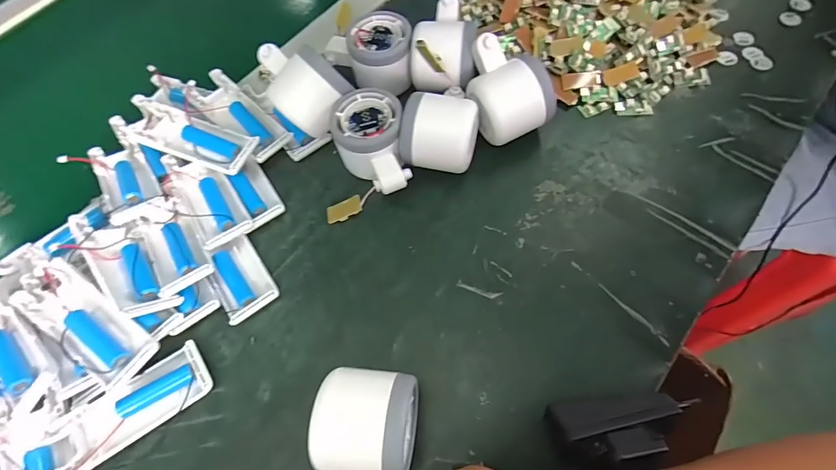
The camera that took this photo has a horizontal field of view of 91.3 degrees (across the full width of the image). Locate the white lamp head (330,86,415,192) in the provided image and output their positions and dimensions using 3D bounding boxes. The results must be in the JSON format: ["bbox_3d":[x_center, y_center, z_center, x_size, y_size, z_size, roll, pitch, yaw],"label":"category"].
[{"bbox_3d":[-0.037,-0.071,0.337,0.054,0.050,0.082,-13,65,-2],"label":"white lamp head"}]

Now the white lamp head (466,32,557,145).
[{"bbox_3d":[0.071,-0.115,0.339,0.056,0.065,0.073,-27,67,-8],"label":"white lamp head"}]

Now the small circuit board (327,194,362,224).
[{"bbox_3d":[-0.061,-0.021,0.339,0.032,0.005,0.015,-25,65,9],"label":"small circuit board"}]

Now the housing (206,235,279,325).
[{"bbox_3d":[-0.140,0.032,0.318,0.039,0.019,0.066,-35,68,-11],"label":"housing"}]

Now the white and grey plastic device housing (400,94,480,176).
[{"bbox_3d":[0.017,-0.077,0.332,0.058,0.056,0.048,6,66,7],"label":"white and grey plastic device housing"}]

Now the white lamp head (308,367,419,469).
[{"bbox_3d":[-0.031,0.125,0.244,0.056,0.061,0.080,3,66,6],"label":"white lamp head"}]

